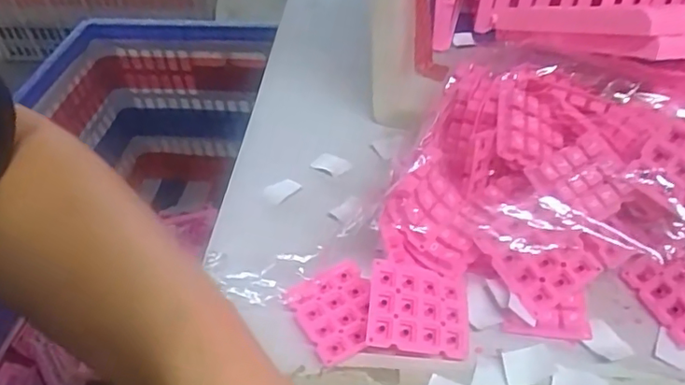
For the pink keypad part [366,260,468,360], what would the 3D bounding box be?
[{"bbox_3d":[0.045,0.068,0.337,0.058,0.005,0.050,11,62,-8],"label":"pink keypad part"}]

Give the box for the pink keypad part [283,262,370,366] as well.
[{"bbox_3d":[-0.002,0.073,0.349,0.048,0.013,0.054,-22,47,-17],"label":"pink keypad part"}]

